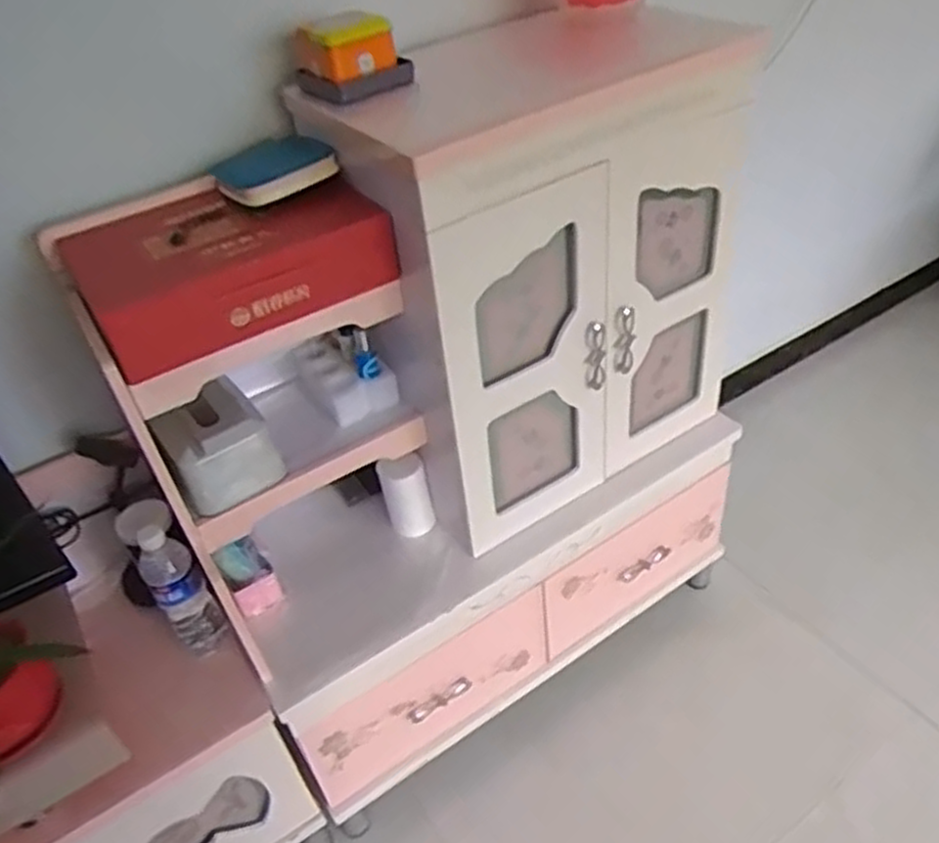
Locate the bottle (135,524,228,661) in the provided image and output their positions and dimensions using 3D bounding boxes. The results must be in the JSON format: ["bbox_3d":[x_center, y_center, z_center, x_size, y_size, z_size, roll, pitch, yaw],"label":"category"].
[{"bbox_3d":[-0.371,0.219,0.991,0.059,0.211,0.053,-29,44,-24],"label":"bottle"}]

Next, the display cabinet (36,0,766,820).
[{"bbox_3d":[-0.007,-0.002,1.131,0.829,0.903,0.371,-31,45,-26],"label":"display cabinet"}]

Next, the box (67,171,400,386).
[{"bbox_3d":[-0.250,-0.172,0.829,0.309,0.097,0.194,-27,44,-22],"label":"box"}]

